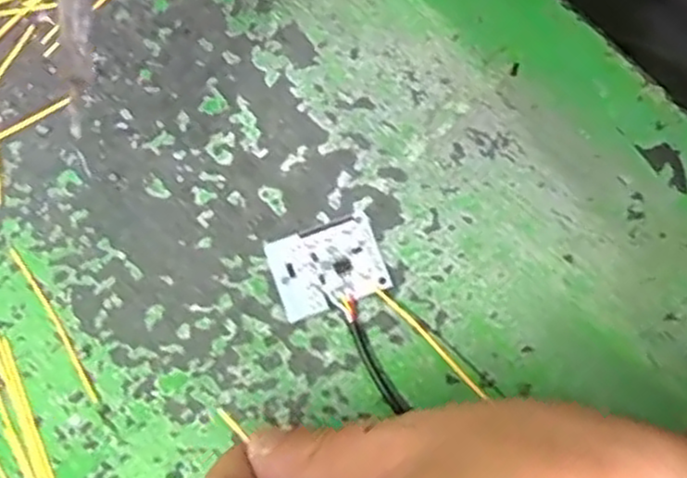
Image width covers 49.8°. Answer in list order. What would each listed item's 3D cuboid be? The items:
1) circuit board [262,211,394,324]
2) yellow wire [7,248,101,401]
[{"bbox_3d":[-0.004,0.009,0.220,0.032,0.004,0.027,-17,80,-4],"label":"circuit board"},{"bbox_3d":[-0.086,0.025,0.217,0.004,0.004,0.053,-32,82,-6],"label":"yellow wire"}]

